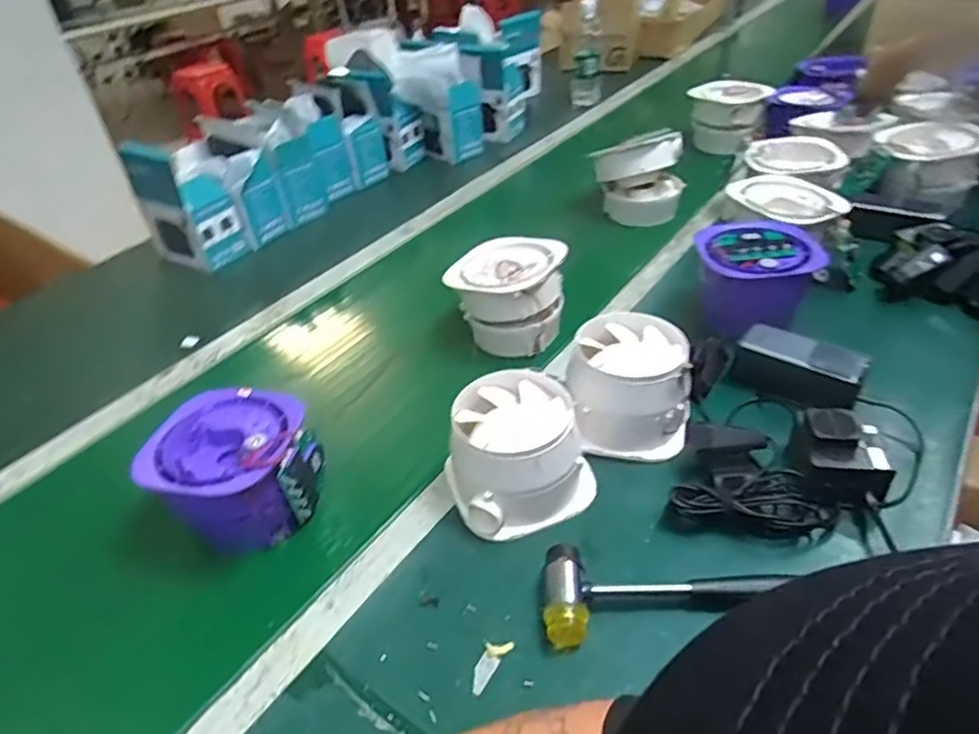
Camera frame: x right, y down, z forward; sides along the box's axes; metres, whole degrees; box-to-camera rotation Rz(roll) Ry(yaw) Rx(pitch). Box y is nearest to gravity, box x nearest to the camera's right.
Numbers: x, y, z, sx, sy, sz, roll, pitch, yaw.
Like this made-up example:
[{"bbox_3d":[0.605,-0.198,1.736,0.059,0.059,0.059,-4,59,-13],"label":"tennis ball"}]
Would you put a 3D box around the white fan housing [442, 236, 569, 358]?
[{"bbox_3d":[0.031,-0.097,0.867,0.138,0.119,0.119,11,42,21],"label":"white fan housing"}]

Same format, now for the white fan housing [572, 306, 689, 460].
[{"bbox_3d":[0.149,0.017,0.682,0.122,0.090,0.125,3,39,12],"label":"white fan housing"}]

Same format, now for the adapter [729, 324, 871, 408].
[{"bbox_3d":[0.351,-0.002,0.732,0.135,0.058,0.055,17,44,28],"label":"adapter"}]

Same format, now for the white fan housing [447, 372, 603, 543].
[{"bbox_3d":[0.028,0.084,0.642,0.141,0.095,0.130,-12,39,-6],"label":"white fan housing"}]

